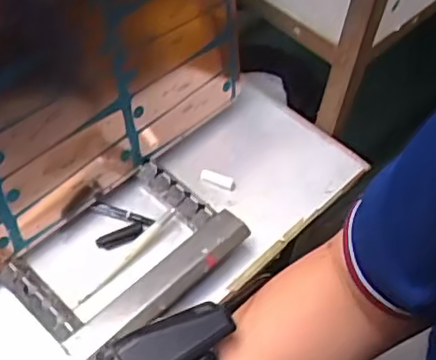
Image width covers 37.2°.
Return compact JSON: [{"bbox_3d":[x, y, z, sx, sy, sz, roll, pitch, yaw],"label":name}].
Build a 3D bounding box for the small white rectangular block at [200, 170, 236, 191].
[{"bbox_3d":[0.001,0.000,0.681,0.038,0.007,0.012,21,50,-5],"label":"small white rectangular block"}]

